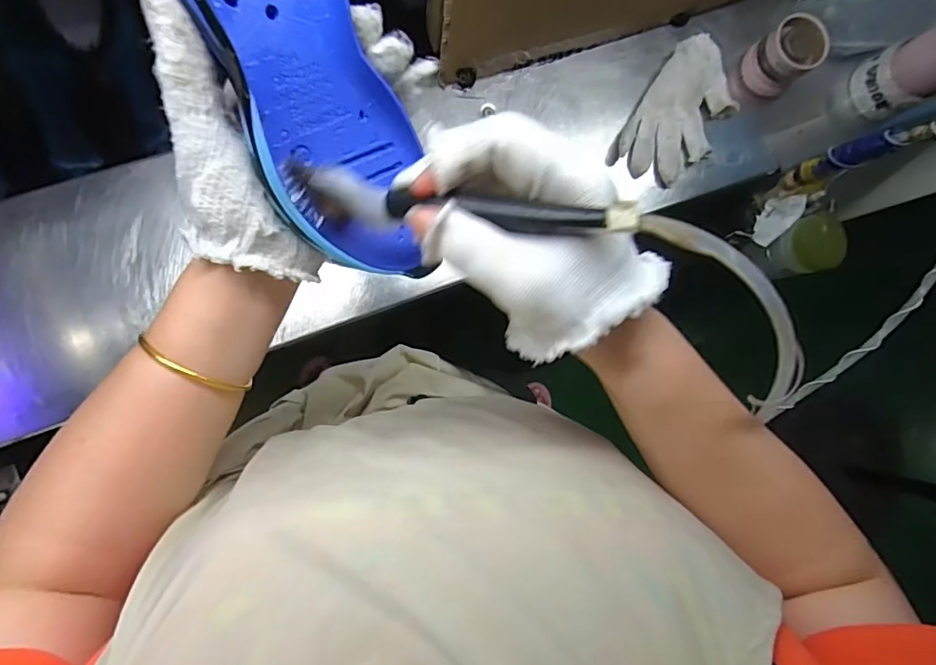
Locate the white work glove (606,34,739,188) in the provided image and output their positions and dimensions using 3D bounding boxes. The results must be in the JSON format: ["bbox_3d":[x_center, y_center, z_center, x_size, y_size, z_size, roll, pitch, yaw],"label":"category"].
[{"bbox_3d":[0.257,-0.262,0.625,0.102,0.028,0.174,33,83,-4],"label":"white work glove"}]

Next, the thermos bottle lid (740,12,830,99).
[{"bbox_3d":[0.378,-0.331,0.624,0.053,0.070,0.066,-37,92,-8],"label":"thermos bottle lid"}]

